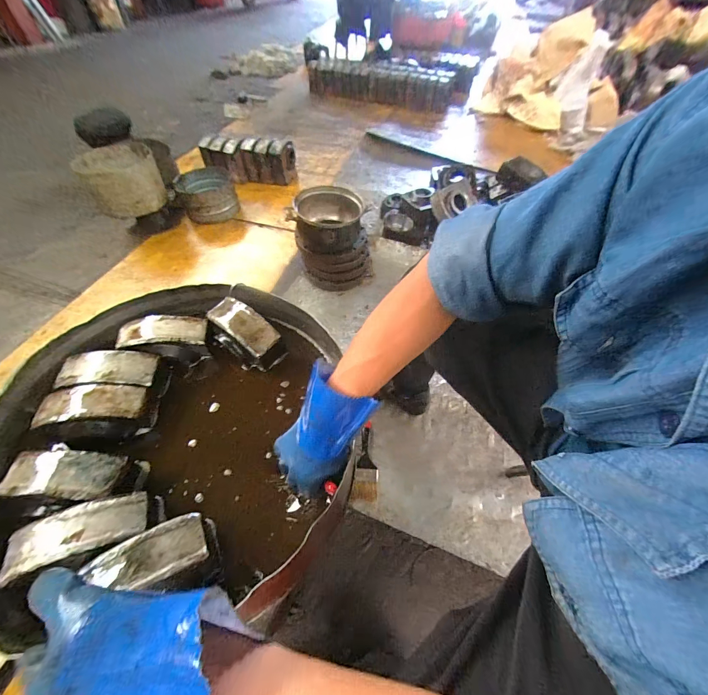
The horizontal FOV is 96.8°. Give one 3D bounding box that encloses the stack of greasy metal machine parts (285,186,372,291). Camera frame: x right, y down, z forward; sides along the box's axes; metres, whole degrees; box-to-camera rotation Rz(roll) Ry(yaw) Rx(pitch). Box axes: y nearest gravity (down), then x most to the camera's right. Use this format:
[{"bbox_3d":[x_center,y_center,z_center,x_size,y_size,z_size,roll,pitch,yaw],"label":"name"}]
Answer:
[{"bbox_3d":[-0.084,-0.402,1.173,0.277,0.260,0.265,-7,55,-7],"label":"stack of greasy metal machine parts"}]

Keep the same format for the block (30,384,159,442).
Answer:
[{"bbox_3d":[-0.428,0.110,0.525,0.158,0.065,0.078,-3,54,-4],"label":"block"}]

